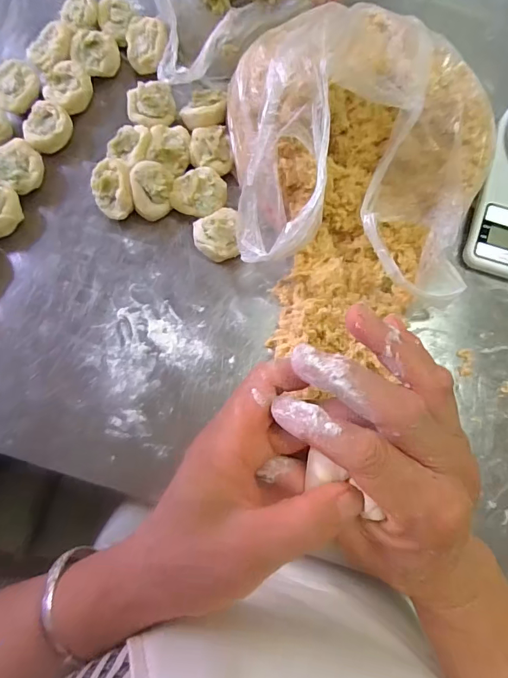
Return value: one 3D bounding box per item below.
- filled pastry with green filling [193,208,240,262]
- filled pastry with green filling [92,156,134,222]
[{"bbox_3d":[-0.036,-0.099,0.403,0.042,0.027,0.048,-3,77,-1],"label":"filled pastry with green filling"},{"bbox_3d":[-0.134,-0.143,0.405,0.038,0.034,0.050,-20,77,-5],"label":"filled pastry with green filling"}]

